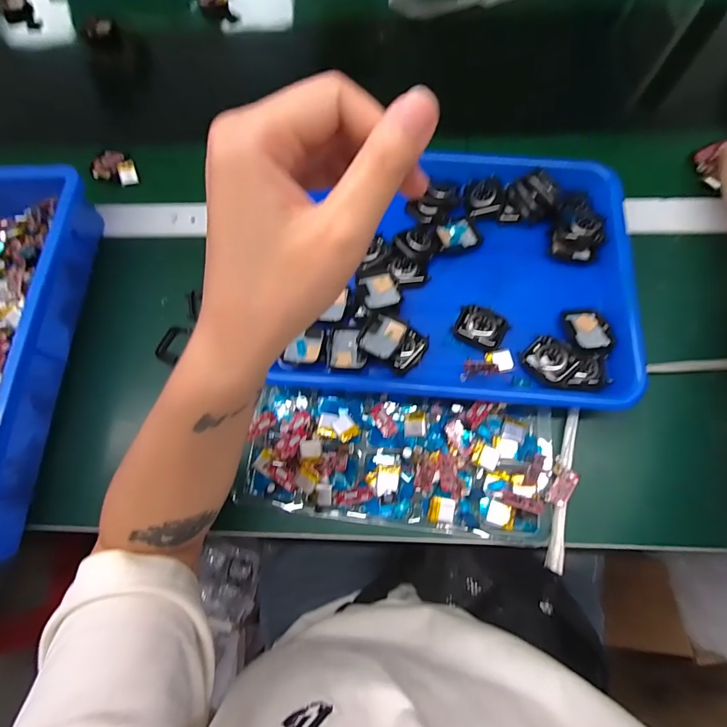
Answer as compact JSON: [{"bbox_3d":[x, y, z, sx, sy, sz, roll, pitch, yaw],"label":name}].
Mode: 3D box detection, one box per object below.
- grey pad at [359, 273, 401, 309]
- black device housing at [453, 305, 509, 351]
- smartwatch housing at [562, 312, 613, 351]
[{"bbox_3d":[0.015,-0.065,0.344,0.032,0.012,0.037,-11,71,-1],"label":"grey pad"},{"bbox_3d":[0.104,-0.033,0.342,0.043,0.010,0.032,27,75,11],"label":"black device housing"},{"bbox_3d":[0.195,-0.029,0.337,0.034,0.010,0.037,-9,71,0],"label":"smartwatch housing"}]

